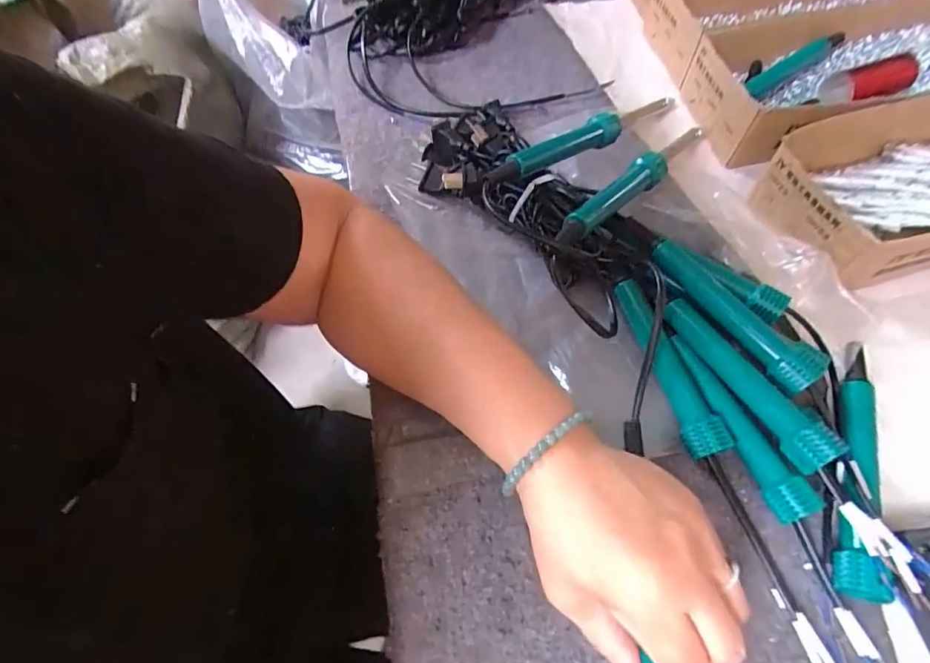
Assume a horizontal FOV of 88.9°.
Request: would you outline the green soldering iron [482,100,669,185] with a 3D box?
[{"bbox_3d":[0.102,-0.153,0.366,0.239,0.021,0.017,-33,63,-32],"label":"green soldering iron"}]

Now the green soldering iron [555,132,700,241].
[{"bbox_3d":[0.130,-0.113,0.347,0.020,0.022,0.216,36,52,21],"label":"green soldering iron"}]

